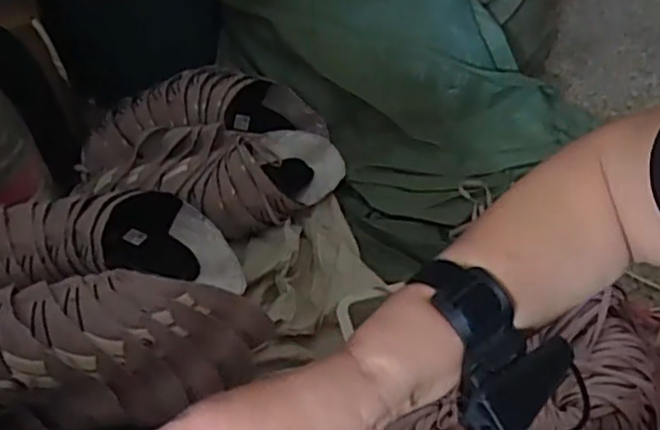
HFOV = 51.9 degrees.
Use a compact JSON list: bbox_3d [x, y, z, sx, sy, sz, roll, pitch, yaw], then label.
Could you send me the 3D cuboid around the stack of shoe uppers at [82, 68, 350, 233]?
[{"bbox_3d":[-0.203,-0.107,1.158,0.432,0.147,0.279,-5,43,1],"label":"stack of shoe uppers"}]

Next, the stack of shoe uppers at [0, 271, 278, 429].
[{"bbox_3d":[-0.300,0.144,0.765,0.459,0.122,0.158,-1,42,-16],"label":"stack of shoe uppers"}]

